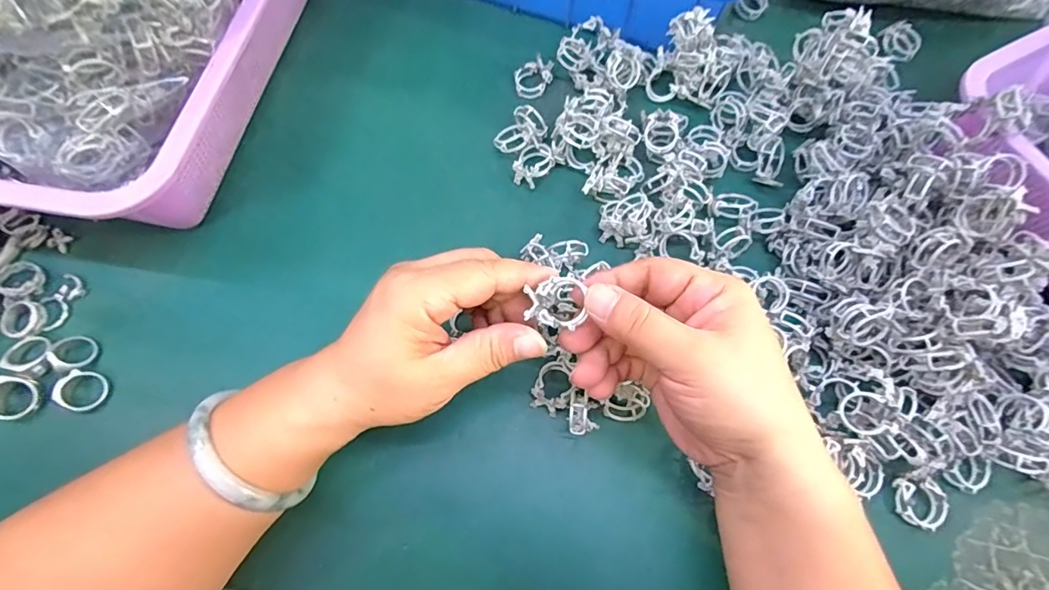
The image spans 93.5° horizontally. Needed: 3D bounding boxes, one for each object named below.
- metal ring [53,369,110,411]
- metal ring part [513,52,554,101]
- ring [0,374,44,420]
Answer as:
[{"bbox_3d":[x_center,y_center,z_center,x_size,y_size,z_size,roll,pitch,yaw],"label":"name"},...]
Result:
[{"bbox_3d":[-0.261,0.056,0.291,0.026,0.007,0.026,11,64,-23],"label":"metal ring"},{"bbox_3d":[0.006,-0.171,0.387,0.025,0.012,0.033,29,72,8],"label":"metal ring part"},{"bbox_3d":[-0.298,0.060,0.286,0.027,0.010,0.027,34,72,-27],"label":"ring"}]

